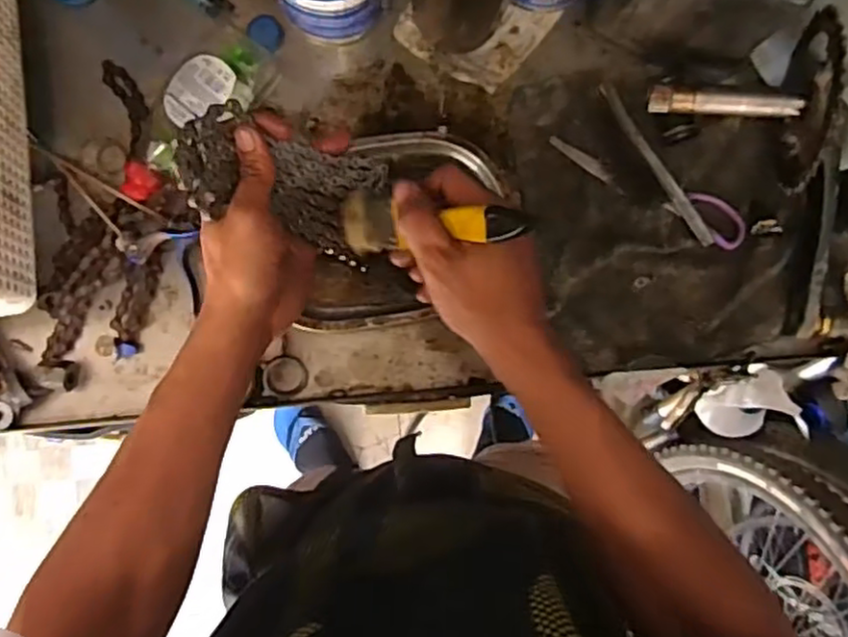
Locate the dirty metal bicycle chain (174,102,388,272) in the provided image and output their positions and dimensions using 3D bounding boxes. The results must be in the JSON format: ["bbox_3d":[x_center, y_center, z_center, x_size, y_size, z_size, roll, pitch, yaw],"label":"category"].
[{"bbox_3d":[-0.093,-0.088,0.468,0.149,0.021,0.077,10,87,-44],"label":"dirty metal bicycle chain"}]

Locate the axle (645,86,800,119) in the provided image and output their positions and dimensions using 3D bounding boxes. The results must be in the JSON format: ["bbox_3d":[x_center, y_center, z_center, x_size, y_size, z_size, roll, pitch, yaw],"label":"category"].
[{"bbox_3d":[0.241,-0.172,0.554,0.116,0.024,0.019,7,88,11],"label":"axle"}]

